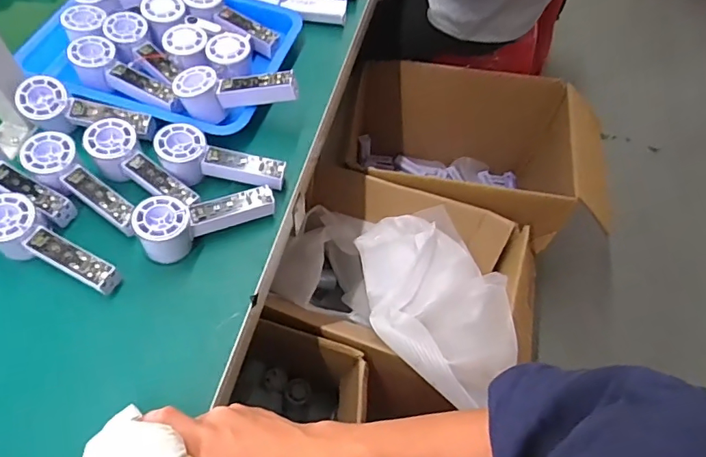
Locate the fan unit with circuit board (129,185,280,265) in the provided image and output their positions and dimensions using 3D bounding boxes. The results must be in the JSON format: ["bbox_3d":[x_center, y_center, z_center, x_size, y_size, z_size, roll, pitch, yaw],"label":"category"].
[{"bbox_3d":[-0.166,-0.014,0.558,0.148,0.068,0.058,-29,65,-18],"label":"fan unit with circuit board"}]

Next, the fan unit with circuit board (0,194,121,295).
[{"bbox_3d":[-0.326,0.022,0.528,0.158,0.052,0.055,30,62,-1],"label":"fan unit with circuit board"}]

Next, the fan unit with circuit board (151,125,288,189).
[{"bbox_3d":[-0.161,-0.078,0.595,0.156,0.044,0.059,13,59,-10],"label":"fan unit with circuit board"}]

